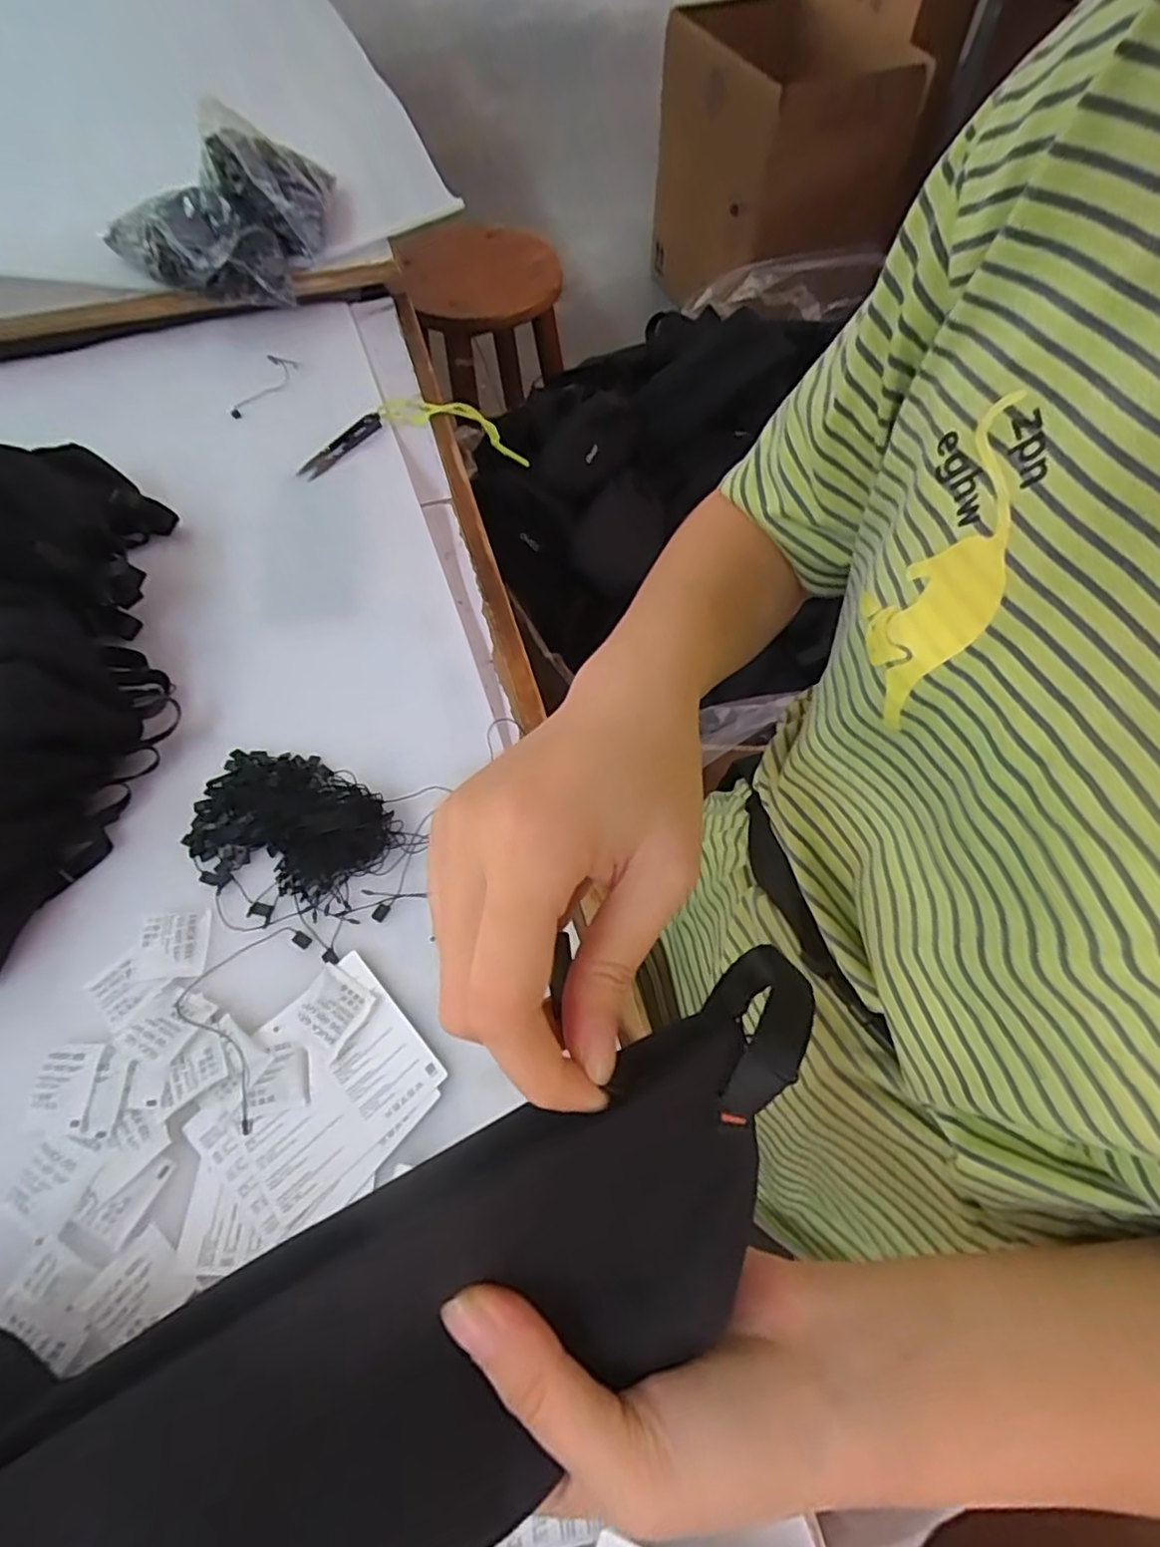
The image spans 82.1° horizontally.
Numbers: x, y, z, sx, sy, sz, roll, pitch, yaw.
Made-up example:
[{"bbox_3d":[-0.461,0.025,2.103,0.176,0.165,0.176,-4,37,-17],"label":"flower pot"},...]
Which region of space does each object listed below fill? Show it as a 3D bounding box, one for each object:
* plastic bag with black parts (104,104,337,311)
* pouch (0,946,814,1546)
[{"bbox_3d":[-0.333,-0.532,0.633,0.217,0.101,0.134,-26,64,-13],"label":"plastic bag with black parts"},{"bbox_3d":[-0.017,0.132,0.166,0.209,0.018,0.082,-25,85,-16],"label":"pouch"}]

